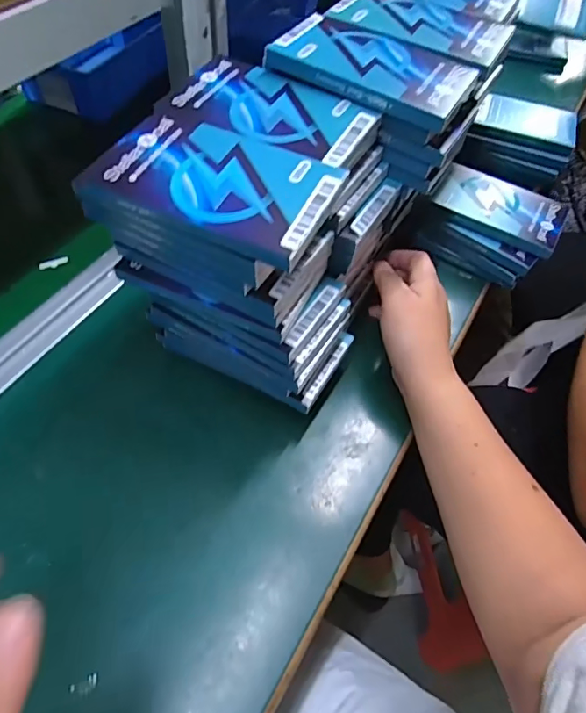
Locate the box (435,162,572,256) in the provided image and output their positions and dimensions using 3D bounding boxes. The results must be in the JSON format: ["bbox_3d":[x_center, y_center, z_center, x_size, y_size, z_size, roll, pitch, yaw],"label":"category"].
[{"bbox_3d":[0.202,-0.147,0.492,0.121,0.012,0.075,27,58,15],"label":"box"}]

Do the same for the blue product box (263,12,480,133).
[{"bbox_3d":[0.056,-0.202,0.352,0.131,0.020,0.074,26,58,15],"label":"blue product box"}]

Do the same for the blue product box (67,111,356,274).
[{"bbox_3d":[-0.049,-0.099,0.295,0.143,0.021,0.079,23,57,13],"label":"blue product box"}]

